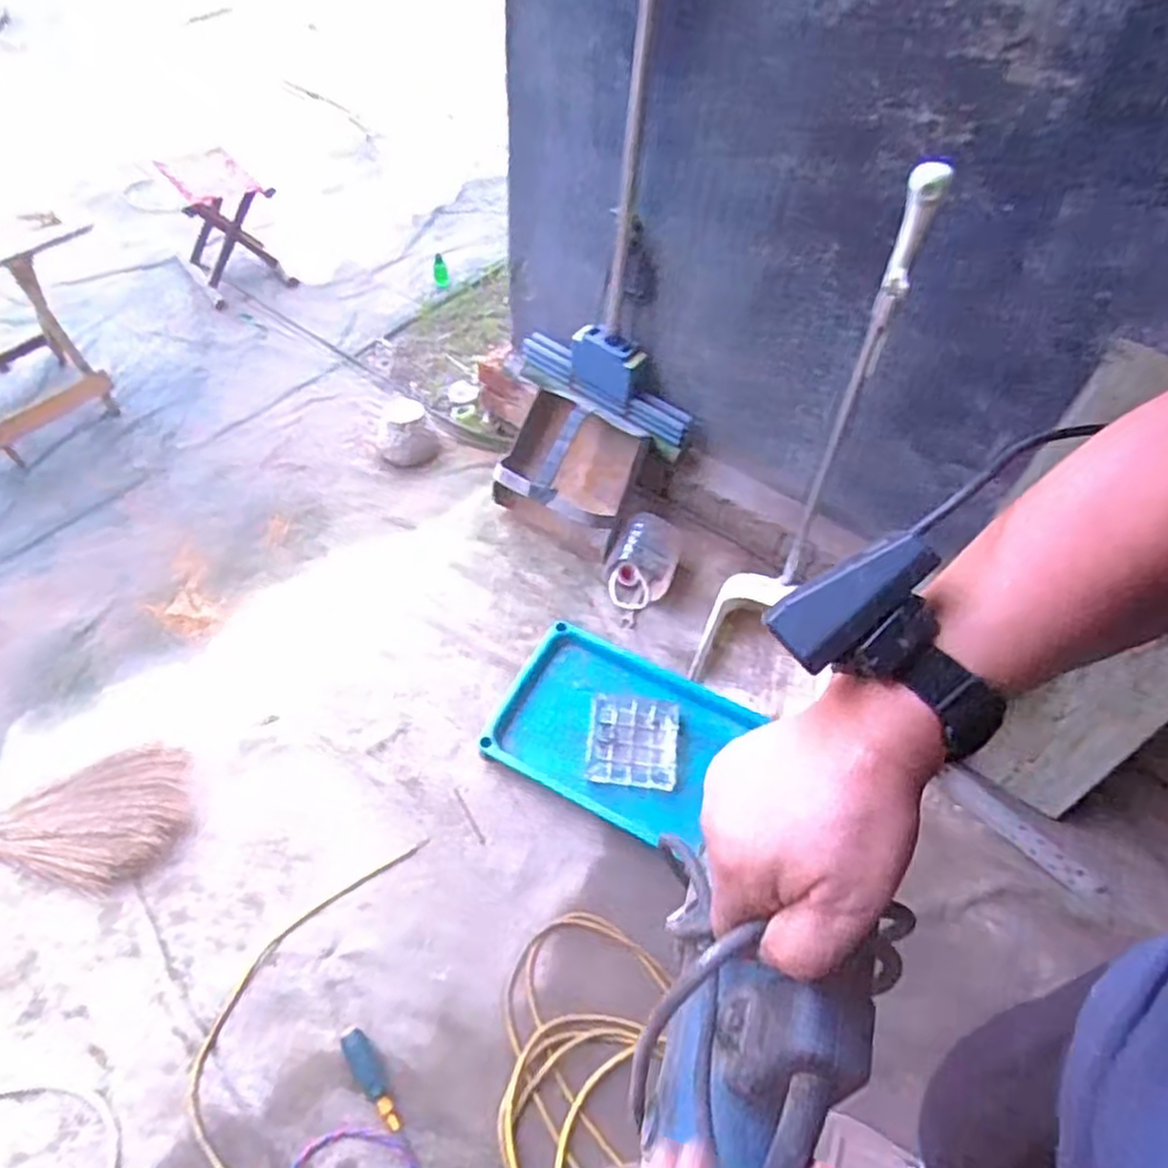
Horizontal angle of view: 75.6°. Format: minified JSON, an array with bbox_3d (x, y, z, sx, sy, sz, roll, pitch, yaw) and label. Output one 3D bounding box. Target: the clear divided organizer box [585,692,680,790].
[{"bbox_3d":[0.083,0.263,1.267,0.150,0.022,0.148,9,53,2],"label":"clear divided organizer box"}]

